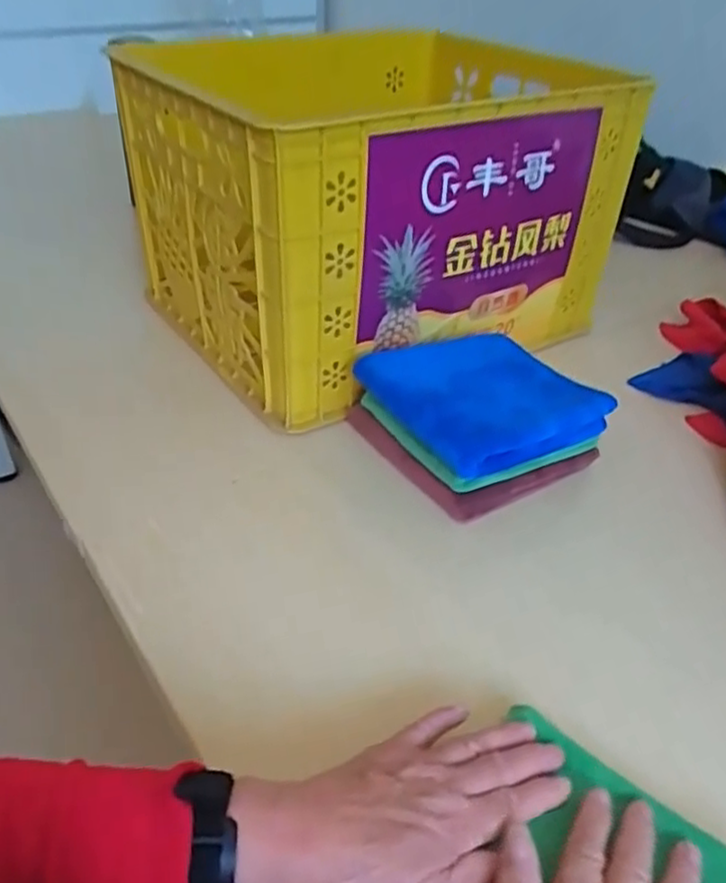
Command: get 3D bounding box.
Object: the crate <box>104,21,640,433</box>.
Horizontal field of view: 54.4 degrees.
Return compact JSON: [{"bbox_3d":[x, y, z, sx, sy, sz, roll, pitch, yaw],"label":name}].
[{"bbox_3d":[0.028,-0.283,0.841,0.500,0.277,0.368,-20,42,-27],"label":"crate"}]

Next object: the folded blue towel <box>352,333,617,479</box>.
[{"bbox_3d":[0.105,-0.046,0.654,0.185,0.030,0.175,-19,42,-27],"label":"folded blue towel"}]

